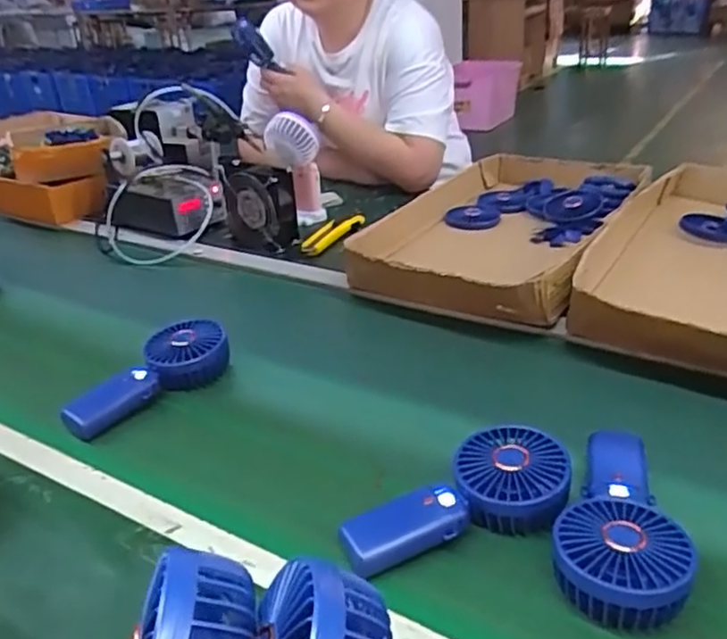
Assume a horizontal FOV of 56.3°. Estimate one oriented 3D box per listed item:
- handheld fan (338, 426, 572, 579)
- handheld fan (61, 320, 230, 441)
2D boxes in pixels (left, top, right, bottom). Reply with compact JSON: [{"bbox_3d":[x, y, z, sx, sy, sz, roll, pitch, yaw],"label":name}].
[{"bbox_3d":[0.073,0.131,0.518,0.172,0.046,0.089,-12,29,-11],"label":"handheld fan"},{"bbox_3d":[-0.228,0.058,0.712,0.174,0.048,0.065,-26,35,-33],"label":"handheld fan"}]

